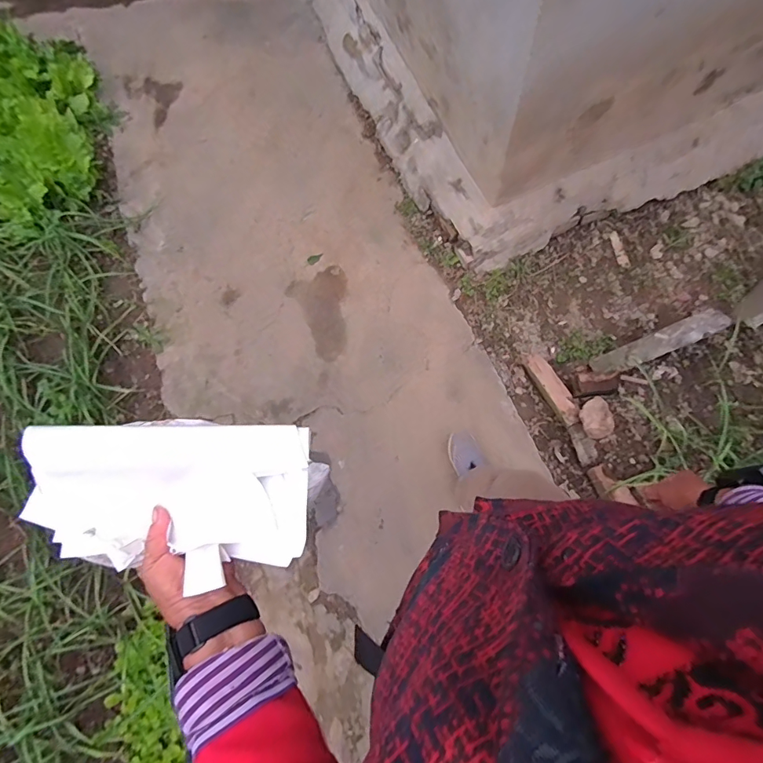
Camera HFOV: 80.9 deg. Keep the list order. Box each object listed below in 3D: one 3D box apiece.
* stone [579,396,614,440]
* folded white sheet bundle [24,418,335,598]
[{"bbox_3d":[0.577,0.097,1.192,0.075,0.051,0.108,-10,72,-4],"label":"stone"},{"bbox_3d":[-0.188,0.105,0.408,0.267,0.040,0.145,5,89,1],"label":"folded white sheet bundle"}]

